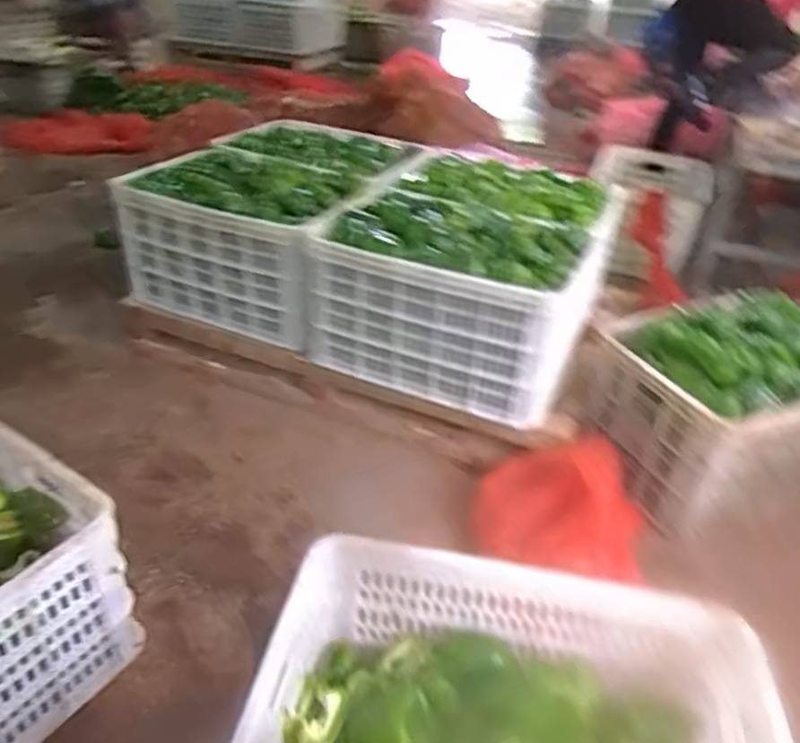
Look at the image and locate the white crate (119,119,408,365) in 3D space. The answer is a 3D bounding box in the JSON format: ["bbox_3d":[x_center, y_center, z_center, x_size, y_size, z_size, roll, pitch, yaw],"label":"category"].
[{"bbox_3d":[-0.288,-0.409,1.663,0.487,0.248,0.679,15,37,15],"label":"white crate"}]

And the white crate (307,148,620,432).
[{"bbox_3d":[0.160,-0.240,1.510,0.518,0.291,0.658,16,37,17],"label":"white crate"}]

